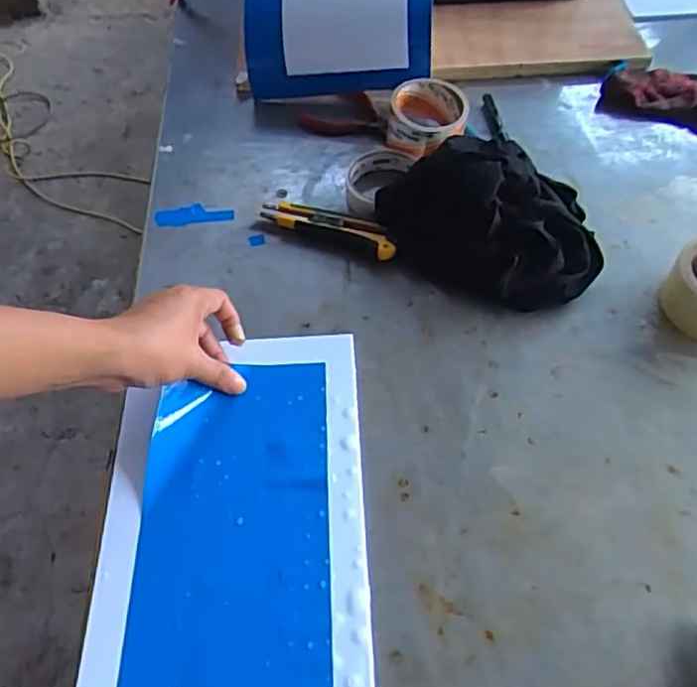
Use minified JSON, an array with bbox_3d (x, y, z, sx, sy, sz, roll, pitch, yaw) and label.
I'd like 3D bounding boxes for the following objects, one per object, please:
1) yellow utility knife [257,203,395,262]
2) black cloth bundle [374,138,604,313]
[{"bbox_3d":[-0.020,-0.121,0.684,0.151,0.018,0.033,21,58,16],"label":"yellow utility knife"},{"bbox_3d":[0.141,-0.126,0.650,0.217,0.079,0.156,29,60,21],"label":"black cloth bundle"}]

